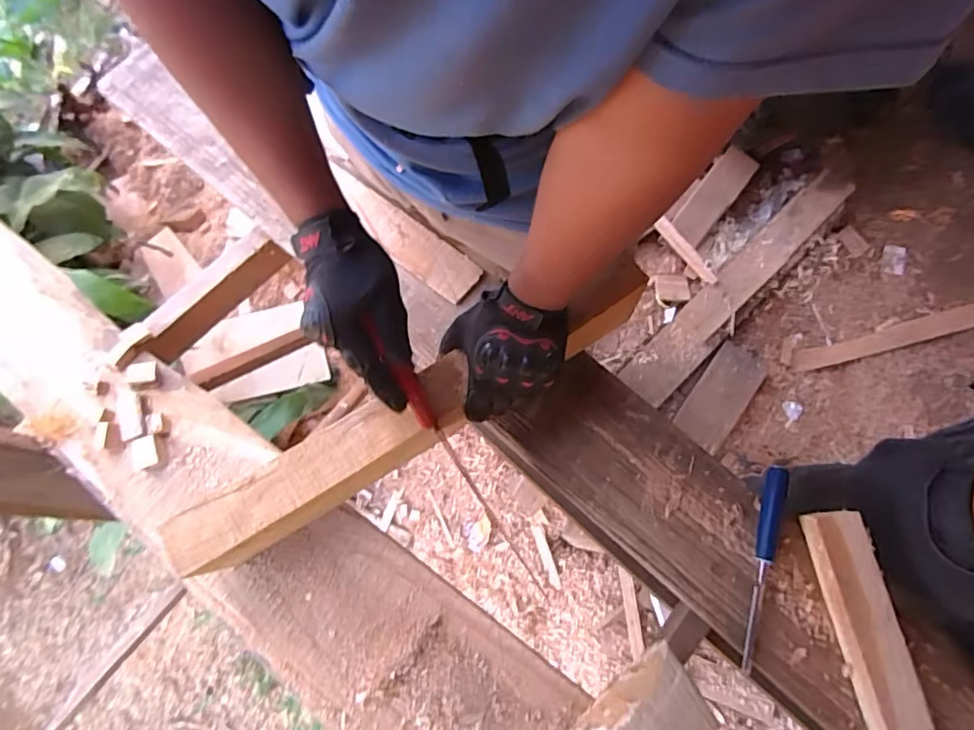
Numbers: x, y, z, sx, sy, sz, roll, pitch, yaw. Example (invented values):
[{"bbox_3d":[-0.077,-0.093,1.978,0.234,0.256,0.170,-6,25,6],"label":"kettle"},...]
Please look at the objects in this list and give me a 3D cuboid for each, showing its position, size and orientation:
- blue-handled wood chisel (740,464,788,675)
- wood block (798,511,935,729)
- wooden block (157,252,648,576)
[{"bbox_3d":[0.312,0.227,0.611,0.023,0.022,0.228,15,76,5],"label":"blue-handled wood chisel"},{"bbox_3d":[0.403,0.278,0.575,0.054,0.038,0.234,-9,75,-1],"label":"wood block"},{"bbox_3d":[-0.071,0.047,0.563,0.547,0.033,0.070,-31,77,-7],"label":"wooden block"}]

